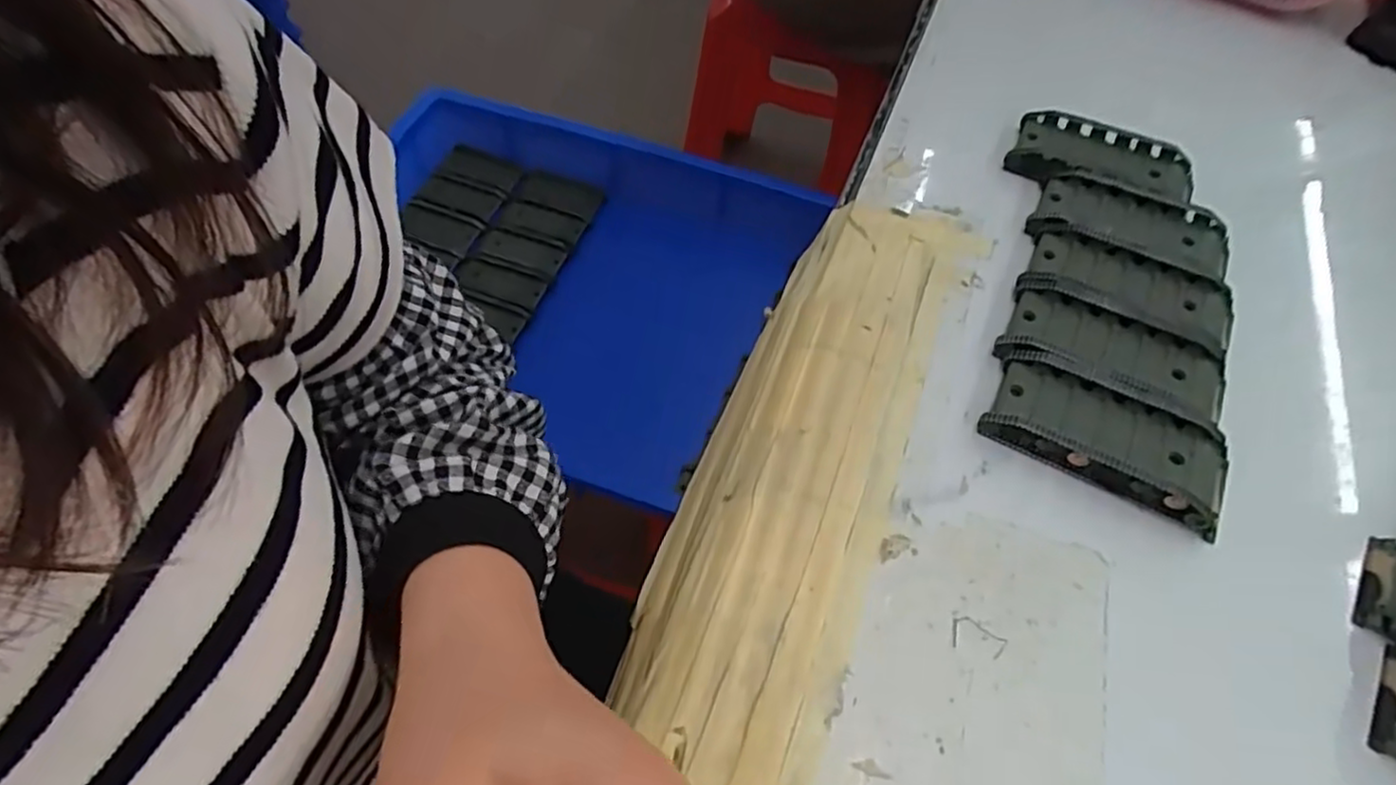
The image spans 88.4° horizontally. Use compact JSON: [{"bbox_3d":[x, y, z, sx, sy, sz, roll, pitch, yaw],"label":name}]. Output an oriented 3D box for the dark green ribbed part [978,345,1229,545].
[{"bbox_3d":[0.171,0.017,0.299,0.095,0.018,0.043,26,61,16],"label":"dark green ribbed part"}]

